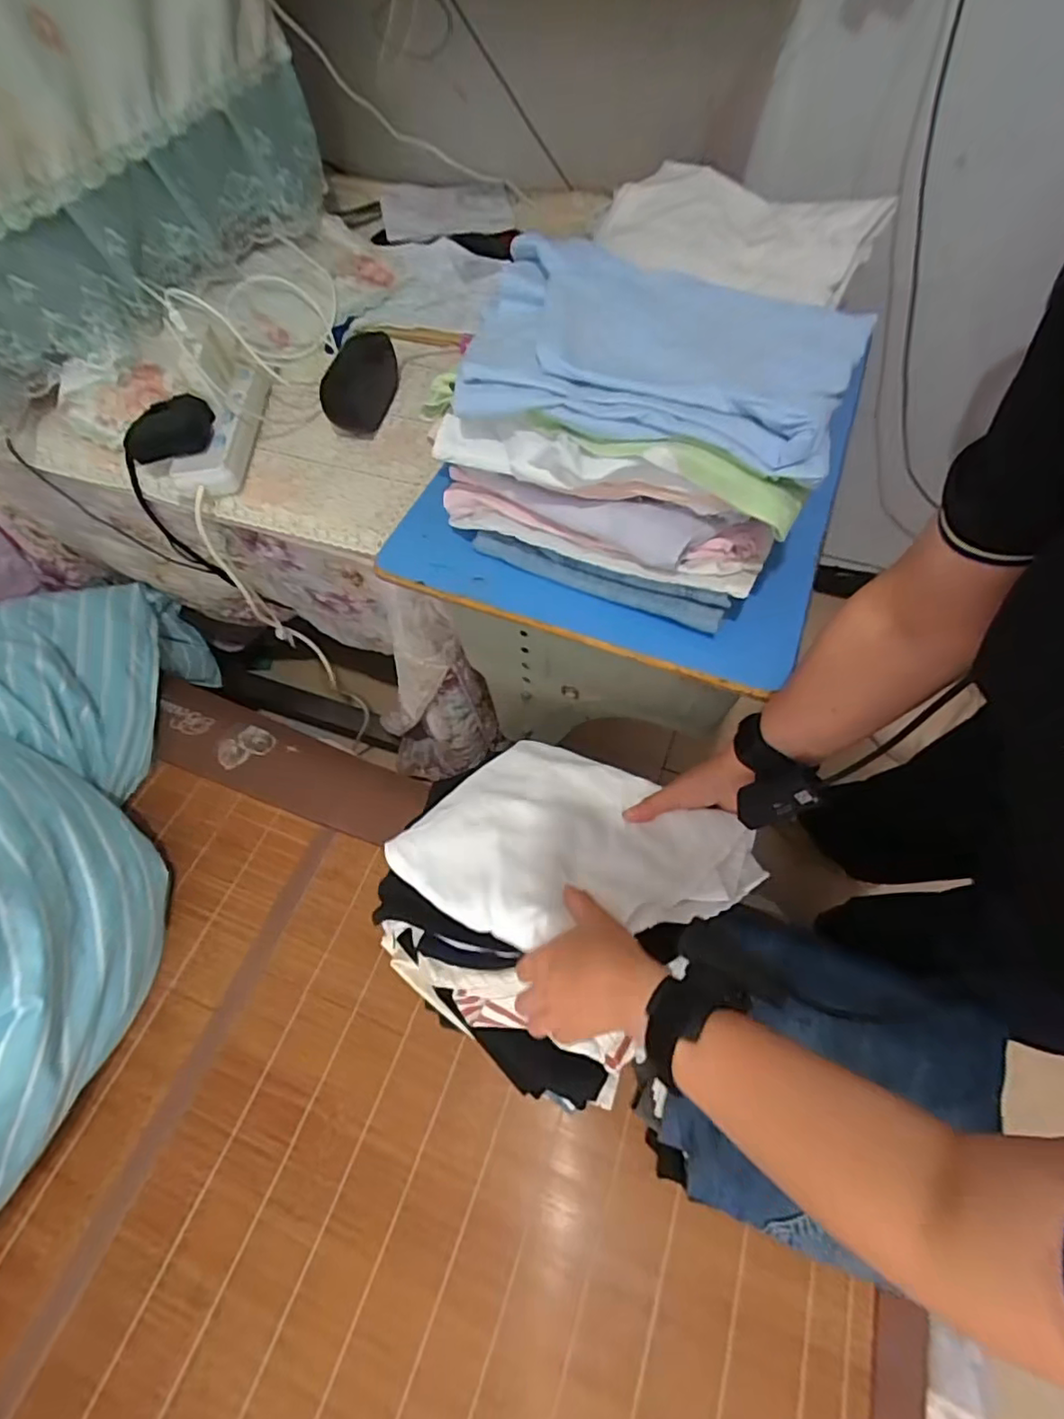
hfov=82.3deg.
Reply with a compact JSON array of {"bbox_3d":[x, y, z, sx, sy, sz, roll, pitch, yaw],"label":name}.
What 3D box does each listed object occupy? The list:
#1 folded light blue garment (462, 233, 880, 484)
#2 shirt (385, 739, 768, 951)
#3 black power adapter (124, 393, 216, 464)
[{"bbox_3d":[0.102,-0.301,0.495,0.314,0.033,0.233,16,60,12],"label":"folded light blue garment"},{"bbox_3d":[0.041,0.131,0.548,0.273,0.088,0.215,26,63,18],"label":"shirt"},{"bbox_3d":[-0.399,-0.307,0.671,0.094,0.034,0.062,-34,62,-17],"label":"black power adapter"}]

